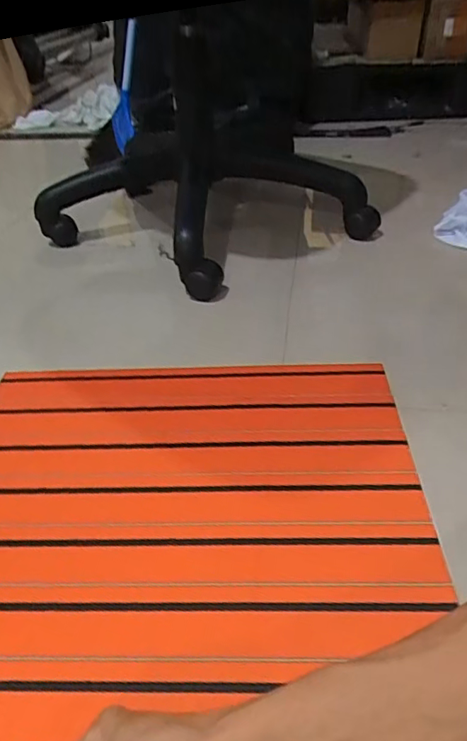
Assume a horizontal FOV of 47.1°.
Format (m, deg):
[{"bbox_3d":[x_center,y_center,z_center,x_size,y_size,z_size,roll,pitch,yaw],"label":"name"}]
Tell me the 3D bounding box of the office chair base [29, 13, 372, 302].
[{"bbox_3d":[-0.114,-0.349,1.028,0.536,0.144,0.586,-26,43,-27],"label":"office chair base"}]

